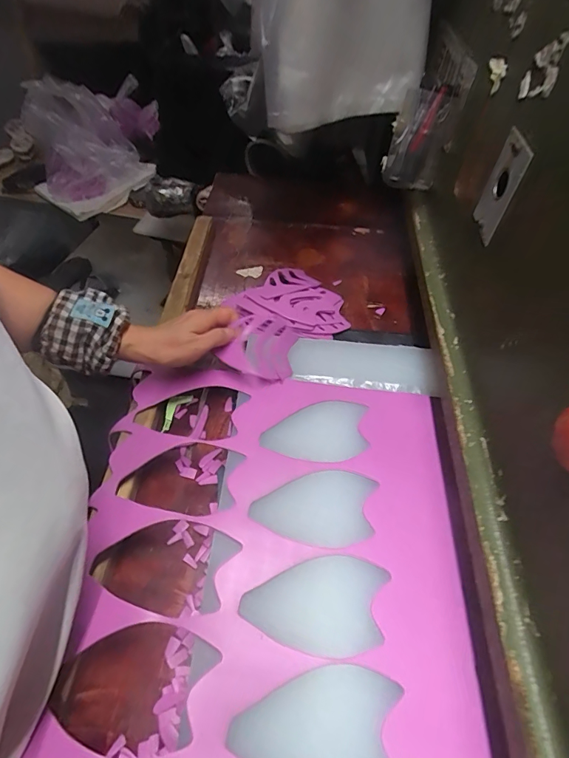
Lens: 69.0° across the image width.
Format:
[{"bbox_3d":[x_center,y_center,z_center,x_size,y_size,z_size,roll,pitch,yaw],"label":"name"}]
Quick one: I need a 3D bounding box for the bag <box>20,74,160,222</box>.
[{"bbox_3d":[-0.553,-0.728,1.219,0.381,0.214,0.515,-16,49,-11],"label":"bag"}]

